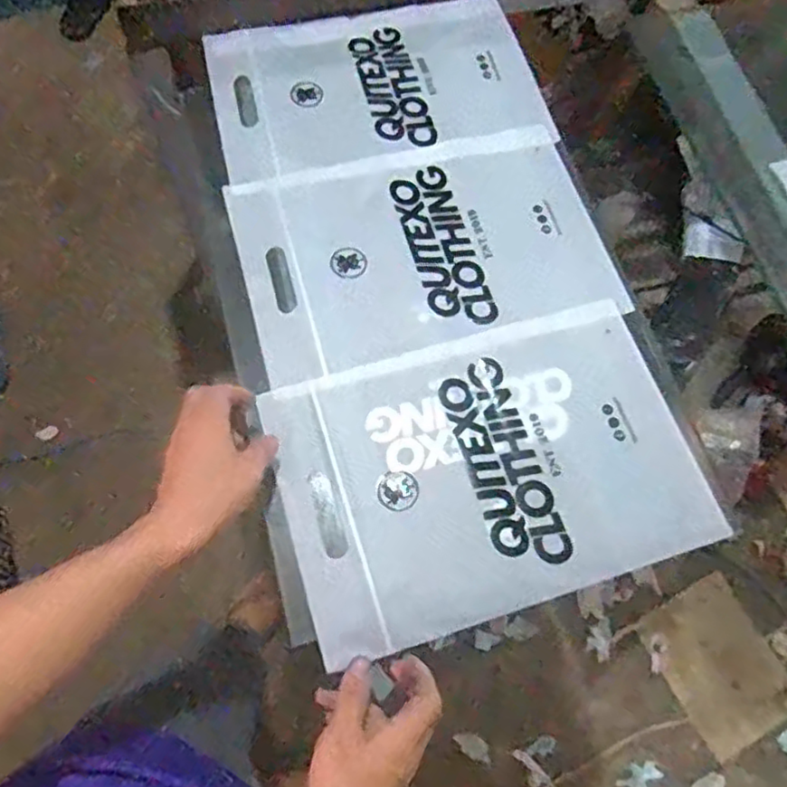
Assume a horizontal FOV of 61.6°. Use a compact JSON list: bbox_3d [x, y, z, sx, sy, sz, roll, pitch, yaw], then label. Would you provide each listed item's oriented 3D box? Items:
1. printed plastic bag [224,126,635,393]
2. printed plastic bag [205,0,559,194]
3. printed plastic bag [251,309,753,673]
[{"bbox_3d":[0.028,-0.157,0.690,0.369,0.009,0.243,-13,69,-8],"label":"printed plastic bag"},{"bbox_3d":[-0.022,-0.360,0.771,0.366,0.014,0.243,-11,70,-7],"label":"printed plastic bag"},{"bbox_3d":[0.090,0.065,0.595,0.371,0.012,0.234,-16,70,-8],"label":"printed plastic bag"}]

